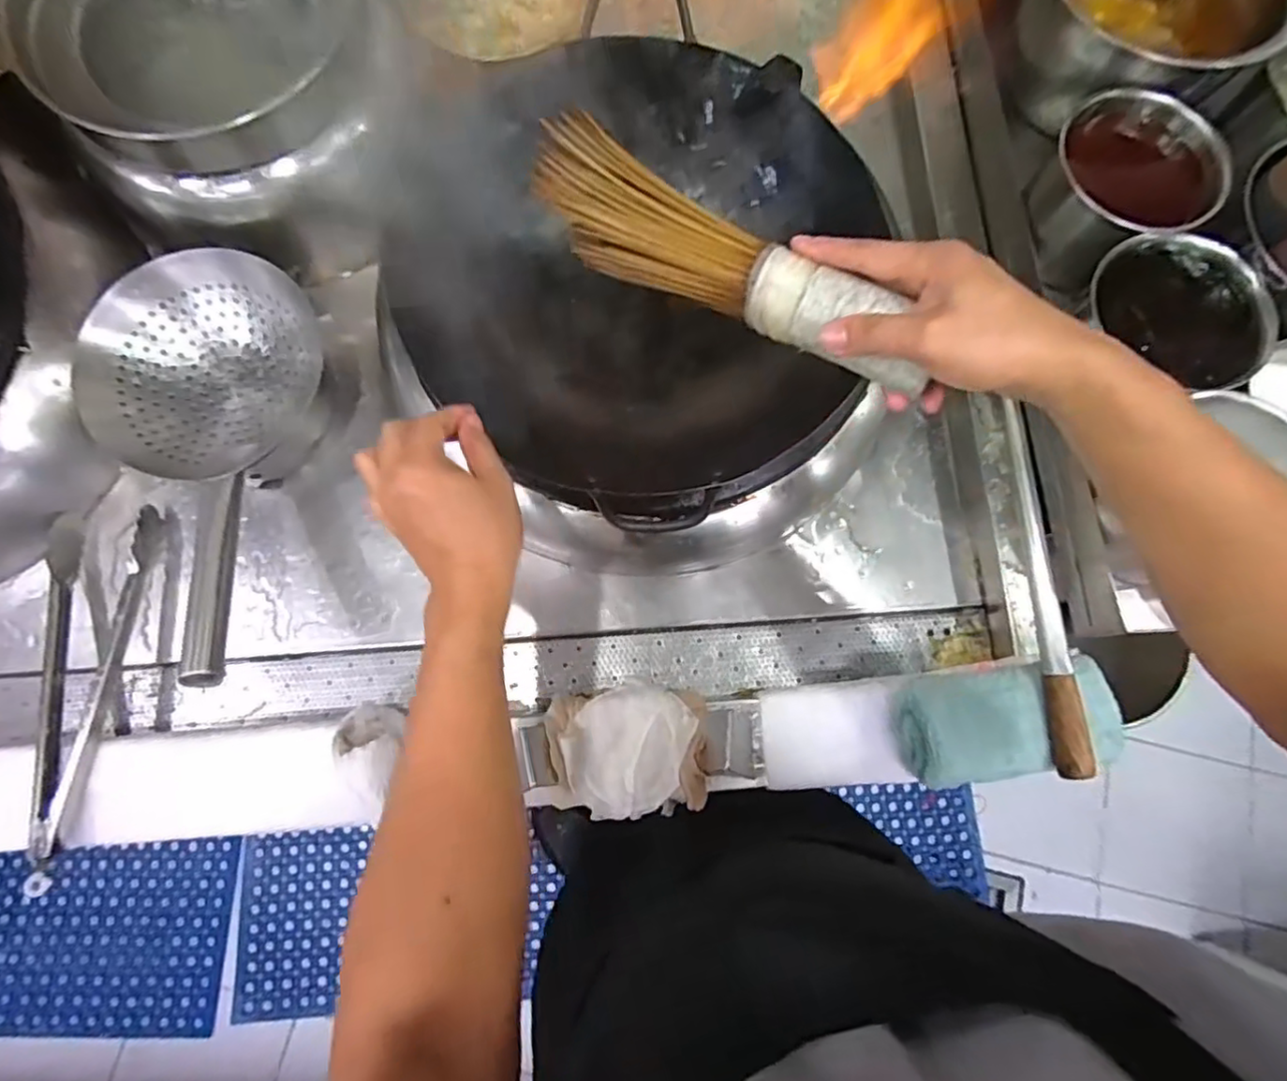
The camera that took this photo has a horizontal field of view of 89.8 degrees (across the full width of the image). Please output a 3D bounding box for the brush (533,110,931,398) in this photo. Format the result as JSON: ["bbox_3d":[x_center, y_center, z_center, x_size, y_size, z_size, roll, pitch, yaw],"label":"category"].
[{"bbox_3d":[0.046,-0.189,0.419,0.266,0.050,0.067,33,78,8],"label":"brush"}]

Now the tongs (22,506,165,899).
[{"bbox_3d":[-0.532,0.138,0.624,0.098,0.064,0.348,-8,77,-3],"label":"tongs"}]

